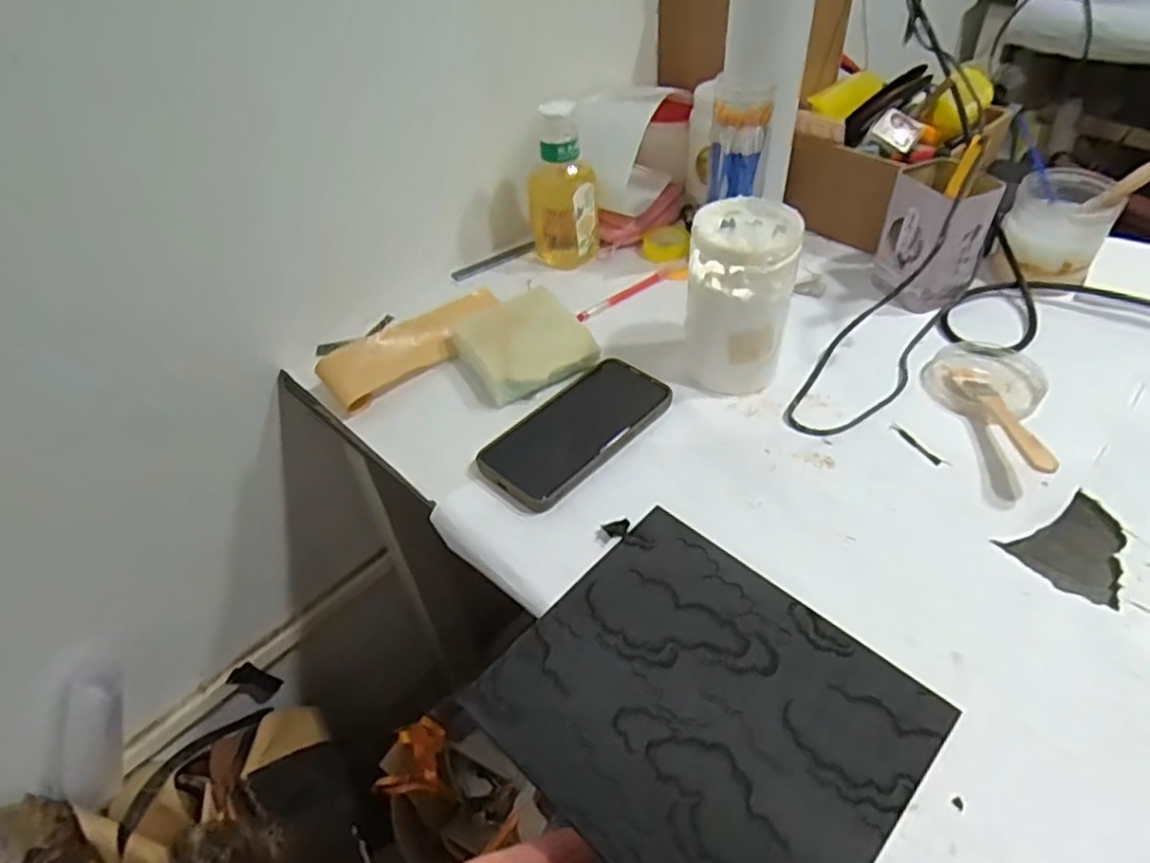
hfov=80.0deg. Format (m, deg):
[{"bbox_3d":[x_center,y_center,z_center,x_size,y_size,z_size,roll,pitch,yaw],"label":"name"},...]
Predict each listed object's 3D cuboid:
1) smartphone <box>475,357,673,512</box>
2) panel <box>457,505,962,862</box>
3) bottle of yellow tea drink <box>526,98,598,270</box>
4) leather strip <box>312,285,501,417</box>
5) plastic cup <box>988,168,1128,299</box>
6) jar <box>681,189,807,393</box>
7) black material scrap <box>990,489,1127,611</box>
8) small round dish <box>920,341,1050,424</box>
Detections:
[{"bbox_3d":[0.001,-0.004,0.565,0.167,0.009,0.083,-37,53,-27],"label":"smartphone"},{"bbox_3d":[0.074,0.162,0.402,0.222,0.006,0.190,33,59,31],"label":"panel"},{"bbox_3d":[-0.014,-0.252,0.707,0.069,0.161,0.057,-7,45,-1],"label":"bottle of yellow tea drink"},{"bbox_3d":[-0.145,-0.088,0.640,0.048,0.043,0.193,30,55,30],"label":"leather strip"},{"bbox_3d":[0.462,-0.193,0.662,0.085,0.083,0.091,23,52,26],"label":"plastic cup"},{"bbox_3d":[0.137,-0.109,0.568,0.083,0.137,0.088,7,46,13],"label":"jar"},{"bbox_3d":[0.342,0.083,0.461,0.086,0.006,0.066,-22,47,-15],"label":"black material scrap"},{"bbox_3d":[0.347,-0.045,0.581,0.100,0.019,0.087,-36,52,-27],"label":"small round dish"}]

